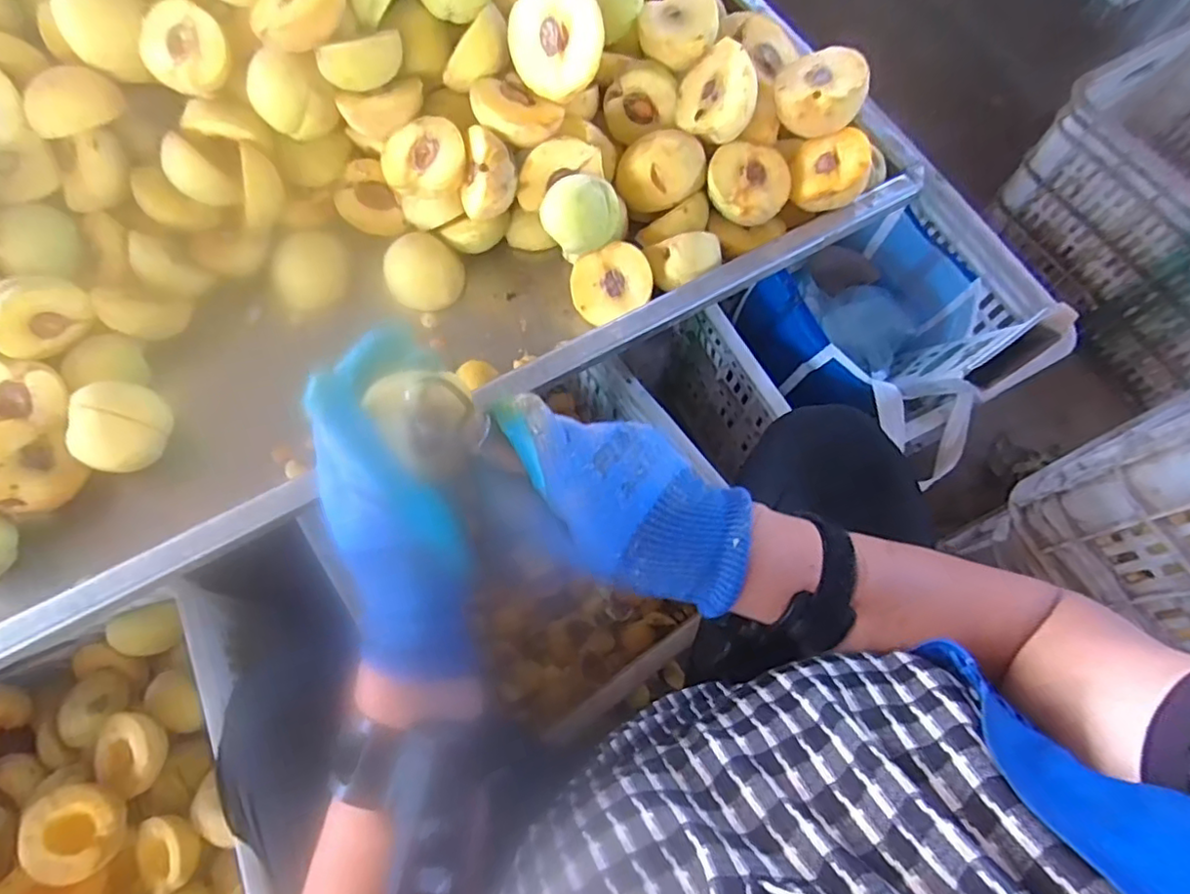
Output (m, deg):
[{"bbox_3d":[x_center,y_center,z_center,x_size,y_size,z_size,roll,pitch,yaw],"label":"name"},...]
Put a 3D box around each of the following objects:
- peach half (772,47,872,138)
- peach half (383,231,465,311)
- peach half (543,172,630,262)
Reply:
[{"bbox_3d":[0.188,-0.293,0.517,0.072,0.036,0.082,13,63,27],"label":"peach half"},{"bbox_3d":[-0.153,-0.155,0.553,0.069,0.036,0.057,-6,68,-5],"label":"peach half"},{"bbox_3d":[-0.011,-0.194,0.510,0.065,0.060,0.039,-25,38,-1],"label":"peach half"}]

